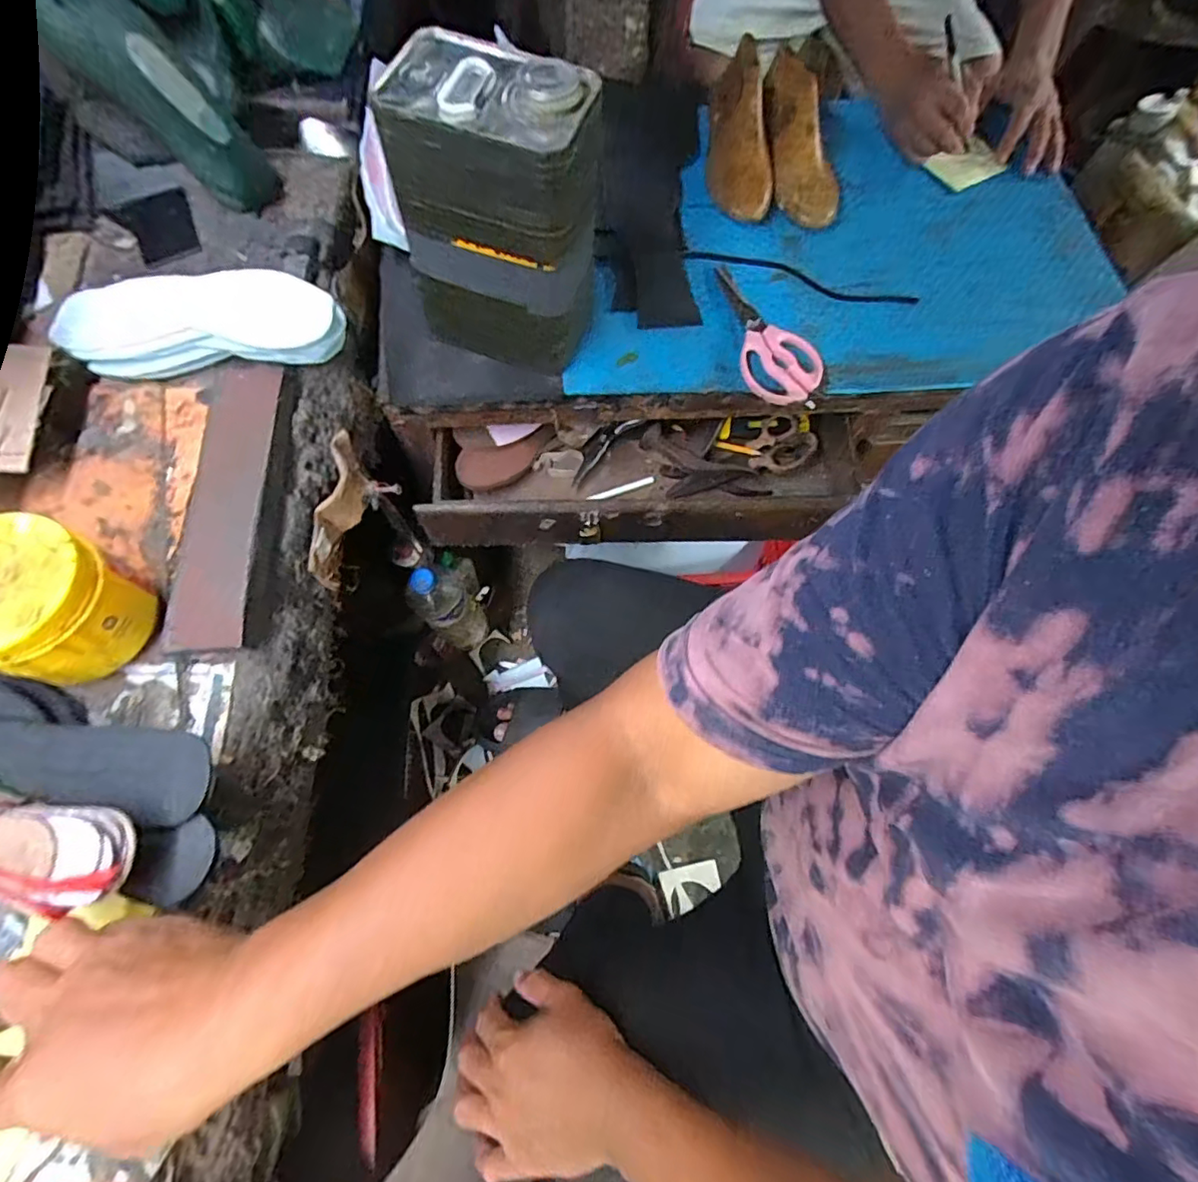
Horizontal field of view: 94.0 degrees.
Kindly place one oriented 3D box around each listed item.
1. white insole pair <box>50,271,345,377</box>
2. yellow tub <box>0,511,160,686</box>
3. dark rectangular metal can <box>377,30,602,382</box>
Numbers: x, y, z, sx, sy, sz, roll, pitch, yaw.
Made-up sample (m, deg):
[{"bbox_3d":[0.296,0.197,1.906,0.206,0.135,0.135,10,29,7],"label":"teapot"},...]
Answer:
[{"bbox_3d":[-0.338,-0.232,0.487,0.233,0.046,0.075,-1,70,-3],"label":"white insole pair"},{"bbox_3d":[-0.373,0.009,0.383,0.098,0.099,0.090,1,70,-2],"label":"yellow tub"},{"bbox_3d":[-0.084,-0.335,0.519,0.158,0.227,0.104,18,70,4],"label":"dark rectangular metal can"}]

